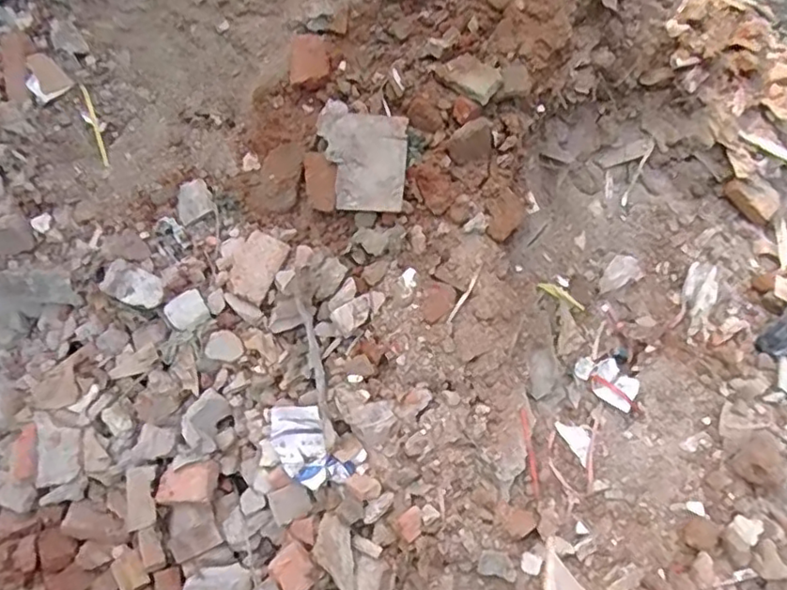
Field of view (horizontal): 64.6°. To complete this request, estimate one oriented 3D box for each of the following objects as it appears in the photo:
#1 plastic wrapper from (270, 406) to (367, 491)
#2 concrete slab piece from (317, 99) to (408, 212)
[{"bbox_3d":[-0.163,0.294,1.190,0.188,0.021,0.120,34,86,3],"label":"plastic wrapper"},{"bbox_3d":[-0.063,-0.280,1.259,0.177,0.055,0.236,1,80,1],"label":"concrete slab piece"}]

